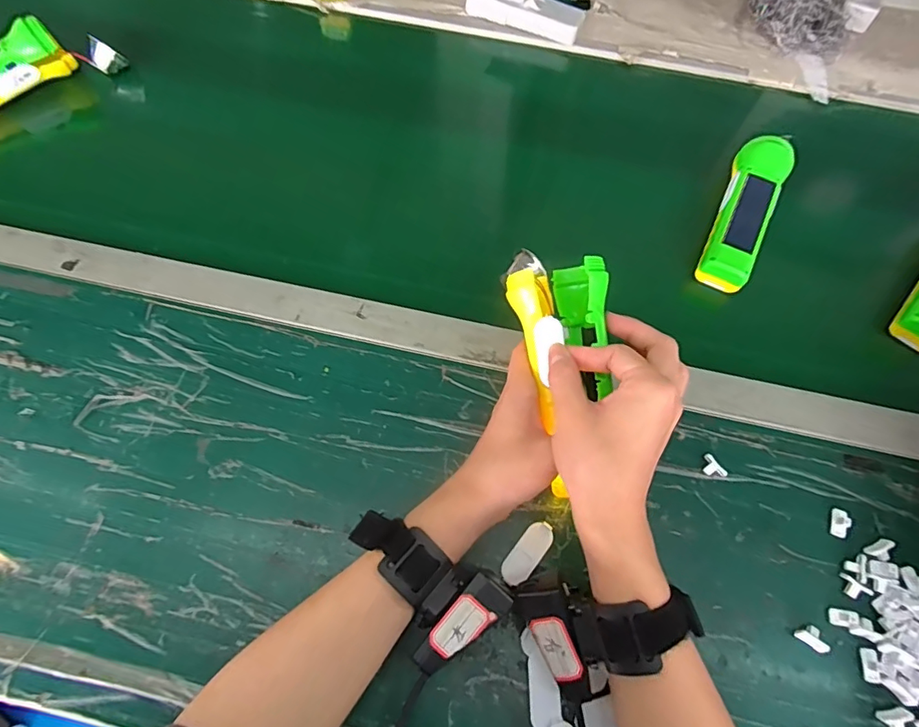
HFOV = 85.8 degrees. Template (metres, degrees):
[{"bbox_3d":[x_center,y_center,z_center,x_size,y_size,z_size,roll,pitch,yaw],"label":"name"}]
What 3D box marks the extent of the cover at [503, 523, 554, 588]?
[{"bbox_3d":[0.050,0.139,0.362,0.021,0.004,0.050,36,69,14],"label":"cover"}]

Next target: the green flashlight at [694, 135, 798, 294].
[{"bbox_3d":[0.277,-0.147,0.477,0.048,0.043,0.161,25,67,9],"label":"green flashlight"}]

